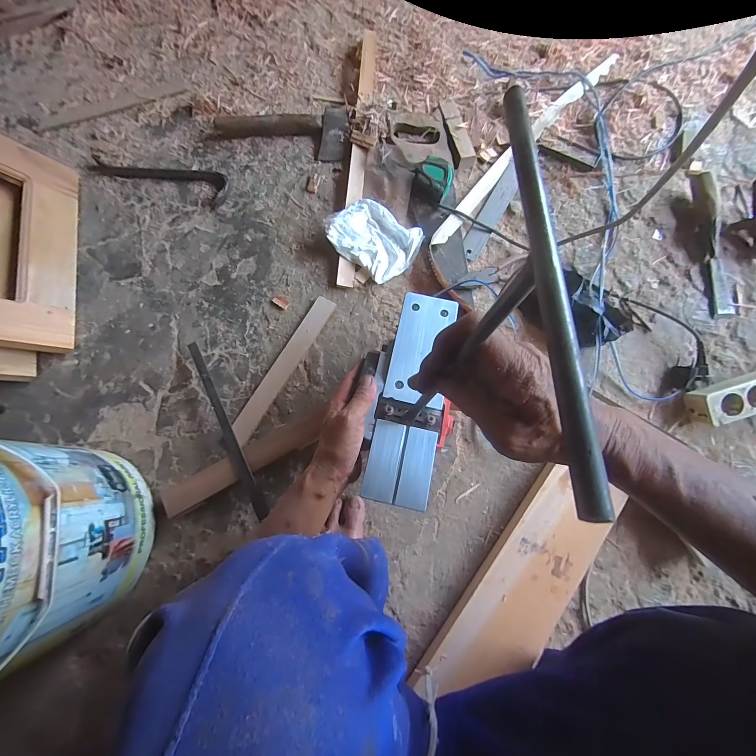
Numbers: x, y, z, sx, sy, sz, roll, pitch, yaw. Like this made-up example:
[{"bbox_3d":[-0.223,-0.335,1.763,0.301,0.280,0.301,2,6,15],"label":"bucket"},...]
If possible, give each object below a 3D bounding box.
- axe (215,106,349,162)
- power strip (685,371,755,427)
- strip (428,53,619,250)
[{"bbox_3d":[-0.194,-0.527,0.696,0.275,0.035,0.115,8,77,3],"label":"axe"},{"bbox_3d":[0.622,0.028,0.551,0.198,0.053,0.063,-16,78,-3],"label":"power strip"},{"bbox_3d":[0.313,-0.493,0.685,0.038,0.024,0.628,41,81,9],"label":"strip"}]

